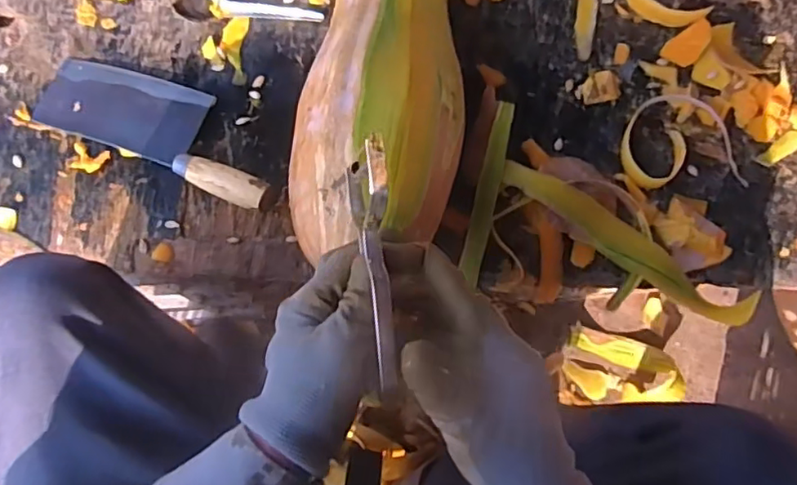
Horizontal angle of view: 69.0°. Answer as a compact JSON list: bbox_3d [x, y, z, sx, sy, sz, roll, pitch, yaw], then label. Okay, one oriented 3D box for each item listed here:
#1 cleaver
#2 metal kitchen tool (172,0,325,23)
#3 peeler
[{"bbox_3d":[-0.231,-0.117,0.567,0.257,0.021,0.089,23,75,6],"label":"cleaver"},{"bbox_3d":[-0.161,-0.253,0.613,0.157,0.020,0.034,3,74,1],"label":"metal kitchen tool"},{"bbox_3d":[-0.012,0.015,0.321,0.020,0.030,0.143,-5,103,-2],"label":"peeler"}]

